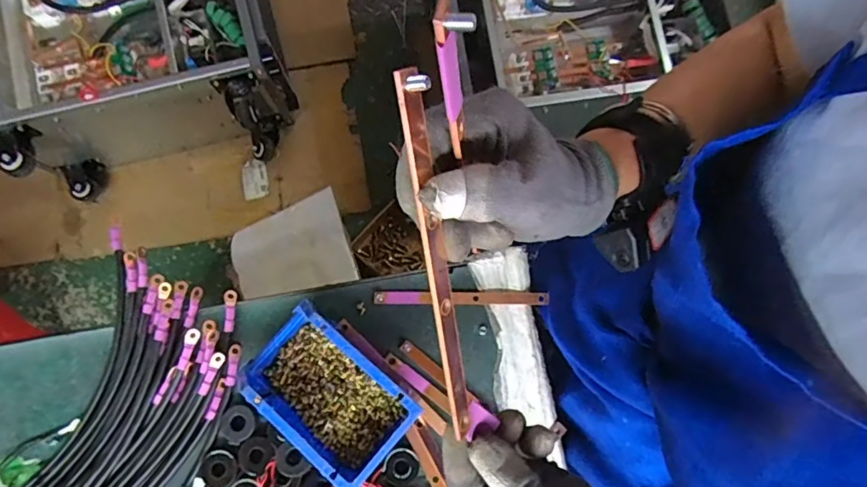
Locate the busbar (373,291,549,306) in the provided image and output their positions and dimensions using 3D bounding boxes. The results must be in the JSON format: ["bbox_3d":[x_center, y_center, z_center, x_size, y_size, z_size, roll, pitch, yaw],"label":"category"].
[{"bbox_3d":[0.030,0.058,0.555,0.184,0.005,0.014,1,79,-1],"label":"busbar"}]

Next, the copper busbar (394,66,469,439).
[{"bbox_3d":[0.002,0.013,0.242,0.011,0.011,0.180,-9,112,-3],"label":"copper busbar"}]

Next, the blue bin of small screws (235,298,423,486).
[{"bbox_3d":[-0.100,0.142,0.500,0.155,0.063,0.098,41,81,6],"label":"blue bin of small screws"}]

